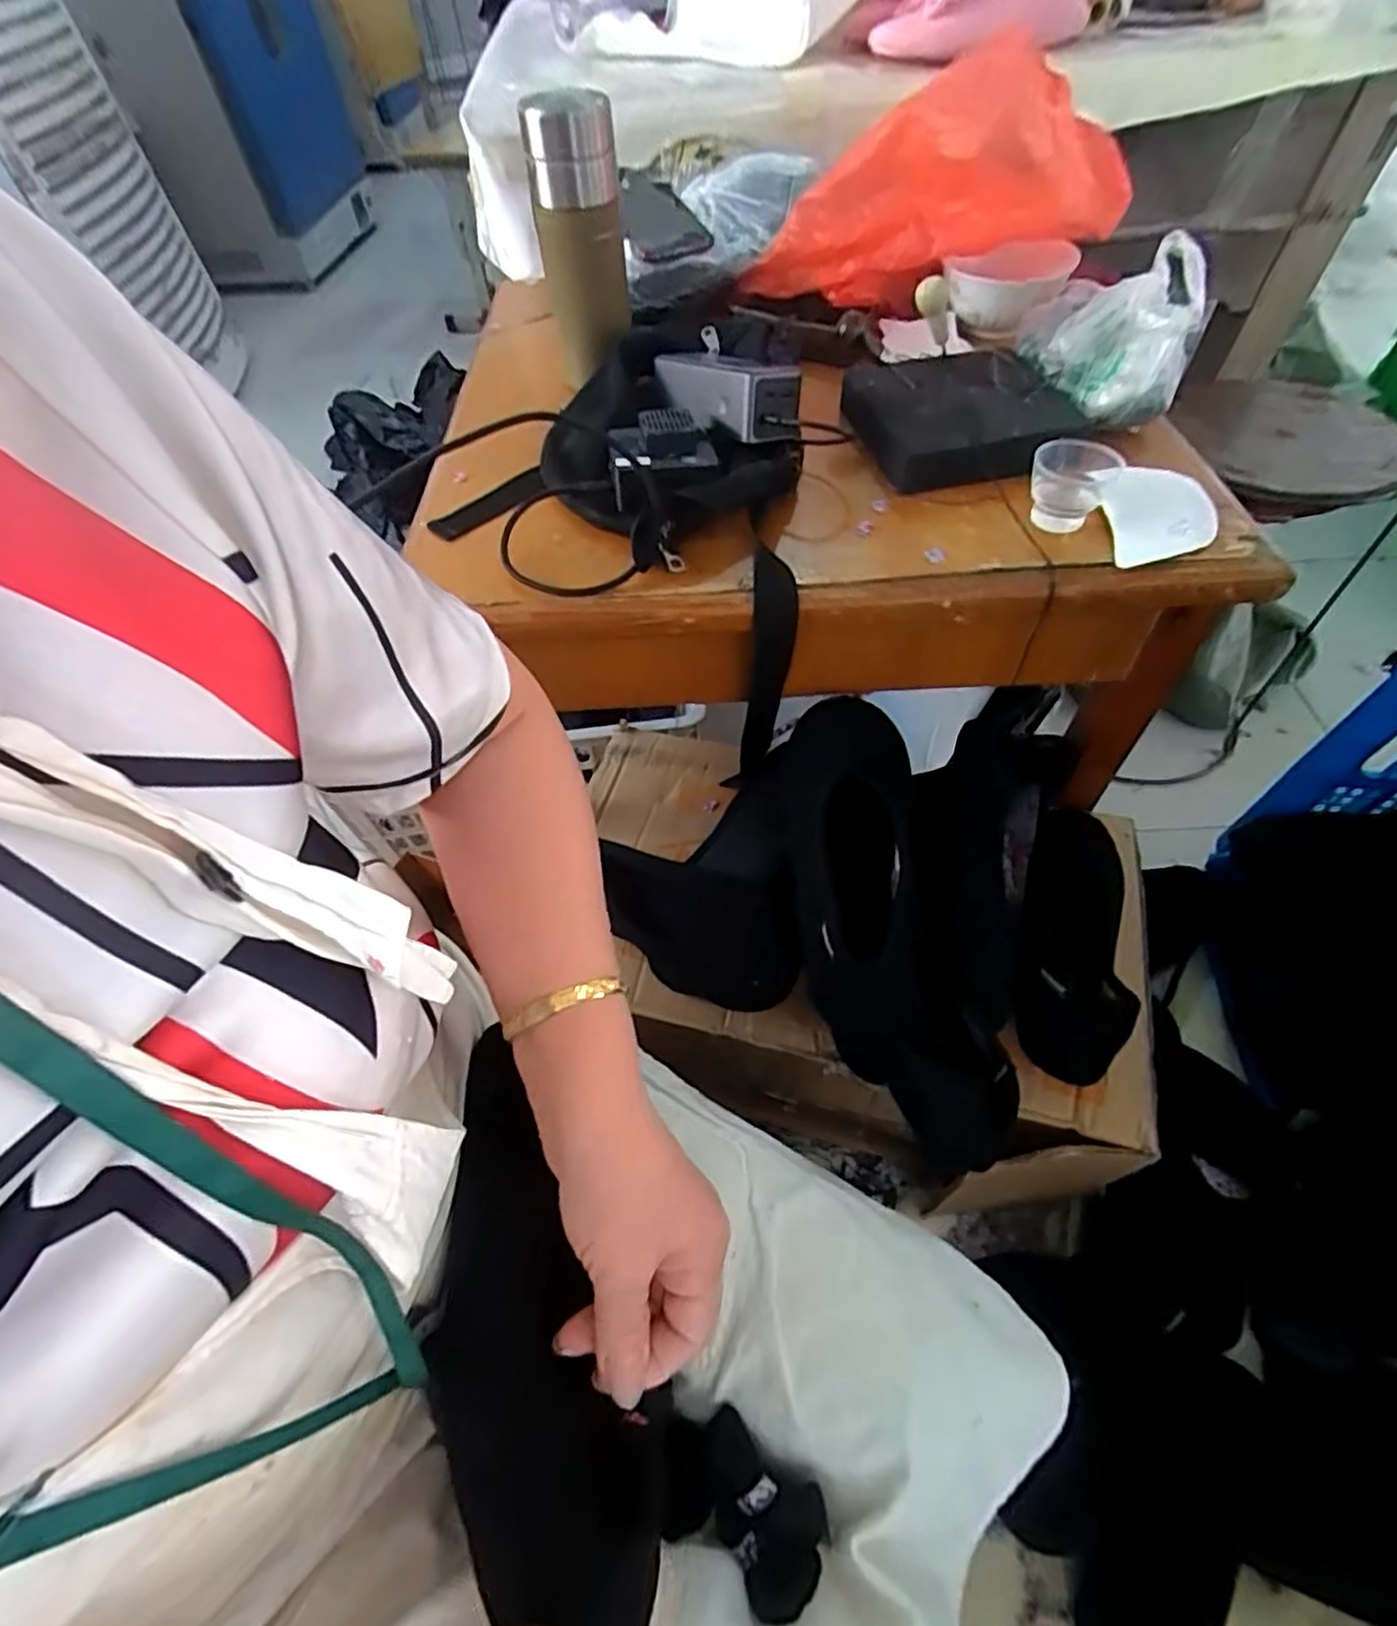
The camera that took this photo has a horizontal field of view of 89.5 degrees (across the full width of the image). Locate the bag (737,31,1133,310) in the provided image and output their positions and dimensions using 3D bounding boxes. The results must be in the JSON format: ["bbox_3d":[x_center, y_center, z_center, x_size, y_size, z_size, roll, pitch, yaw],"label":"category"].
[{"bbox_3d":[0.178,-0.517,0.595,0.316,0.145,0.094,4,53,28],"label":"bag"}]

